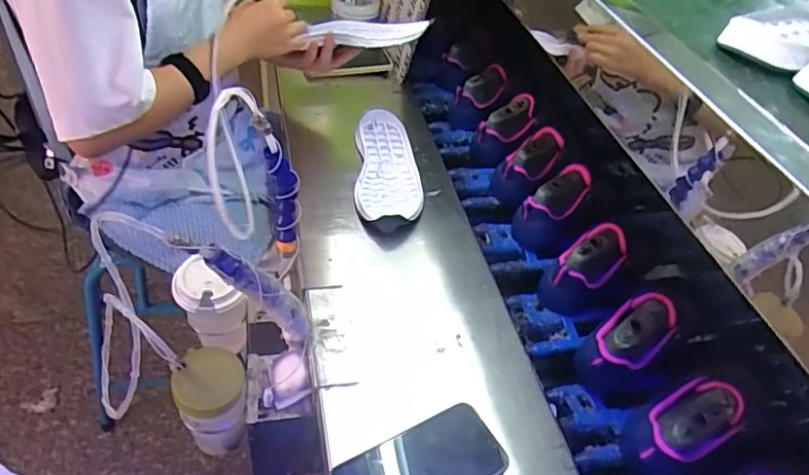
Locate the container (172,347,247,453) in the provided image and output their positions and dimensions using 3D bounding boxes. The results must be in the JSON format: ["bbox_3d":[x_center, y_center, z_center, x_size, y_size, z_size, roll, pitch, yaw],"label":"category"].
[{"bbox_3d":[-0.219,0.195,0.647,0.073,0.130,0.066,-7,42,-16],"label":"container"}]

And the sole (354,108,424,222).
[{"bbox_3d":[-0.026,-0.107,0.867,0.098,0.049,0.256,1,40,-6],"label":"sole"}]

